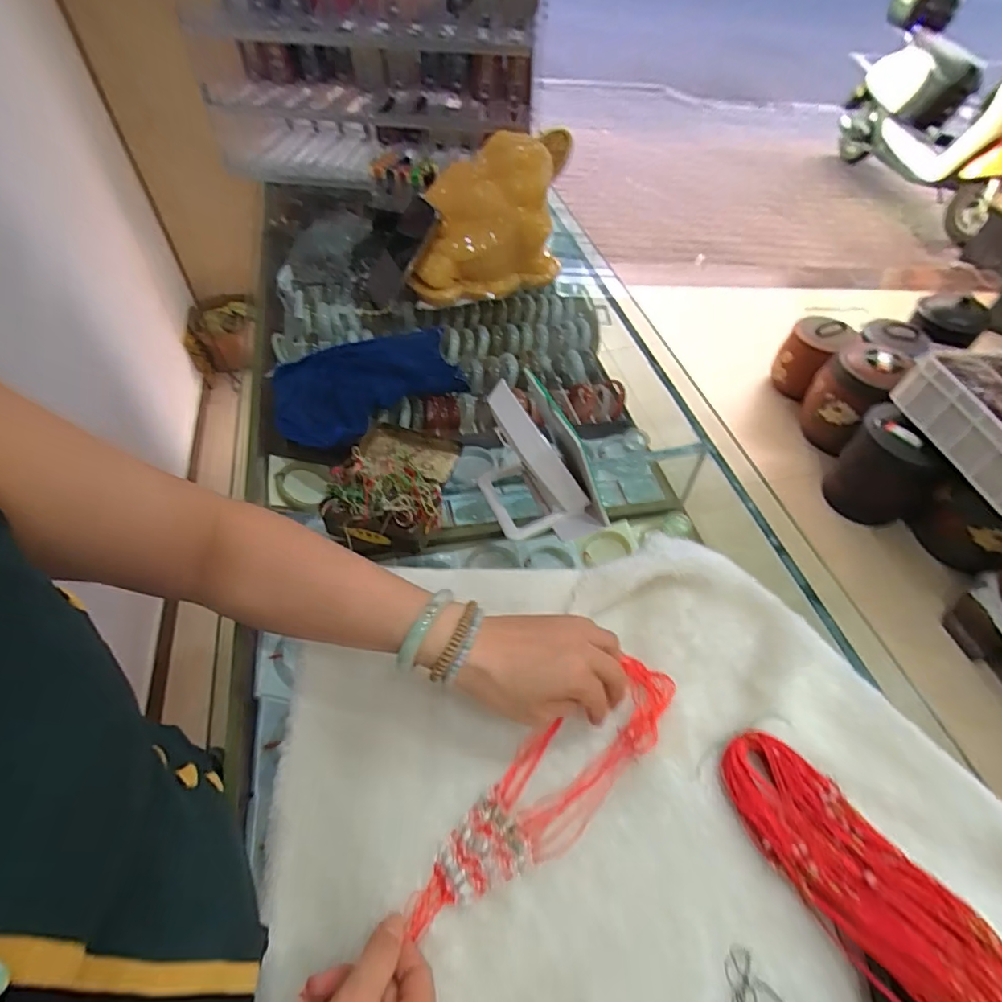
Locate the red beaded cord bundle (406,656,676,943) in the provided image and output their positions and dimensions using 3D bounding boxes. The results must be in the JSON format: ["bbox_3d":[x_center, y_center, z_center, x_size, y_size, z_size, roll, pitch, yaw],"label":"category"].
[{"bbox_3d":[0.040,0.216,0.407,0.252,0.013,0.068,-31,58,-22],"label":"red beaded cord bundle"}]

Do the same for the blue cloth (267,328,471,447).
[{"bbox_3d":[-0.175,-0.154,0.710,0.248,0.044,0.173,-28,61,-19],"label":"blue cloth"}]

